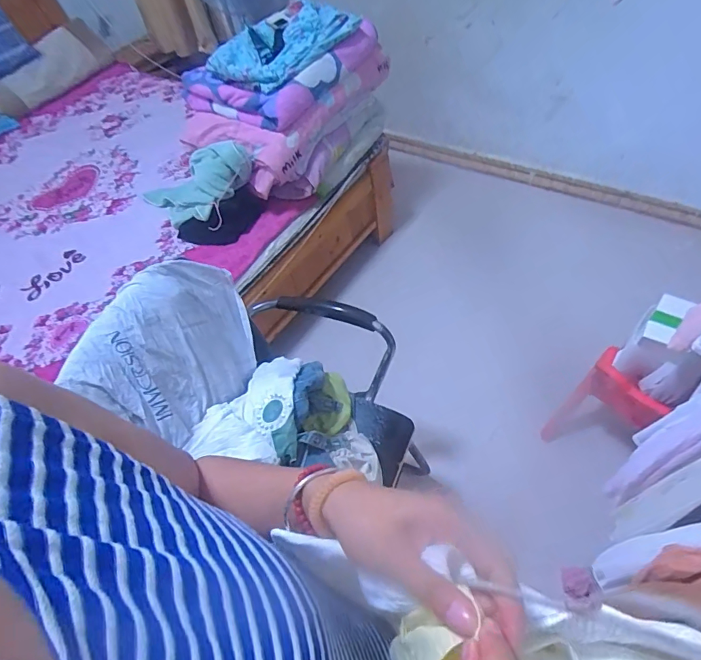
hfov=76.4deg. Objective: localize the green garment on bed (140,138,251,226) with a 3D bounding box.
[{"bbox_3d":[-0.610,-0.534,1.677,0.619,0.176,0.232,-4,44,38],"label":"green garment on bed"}]

